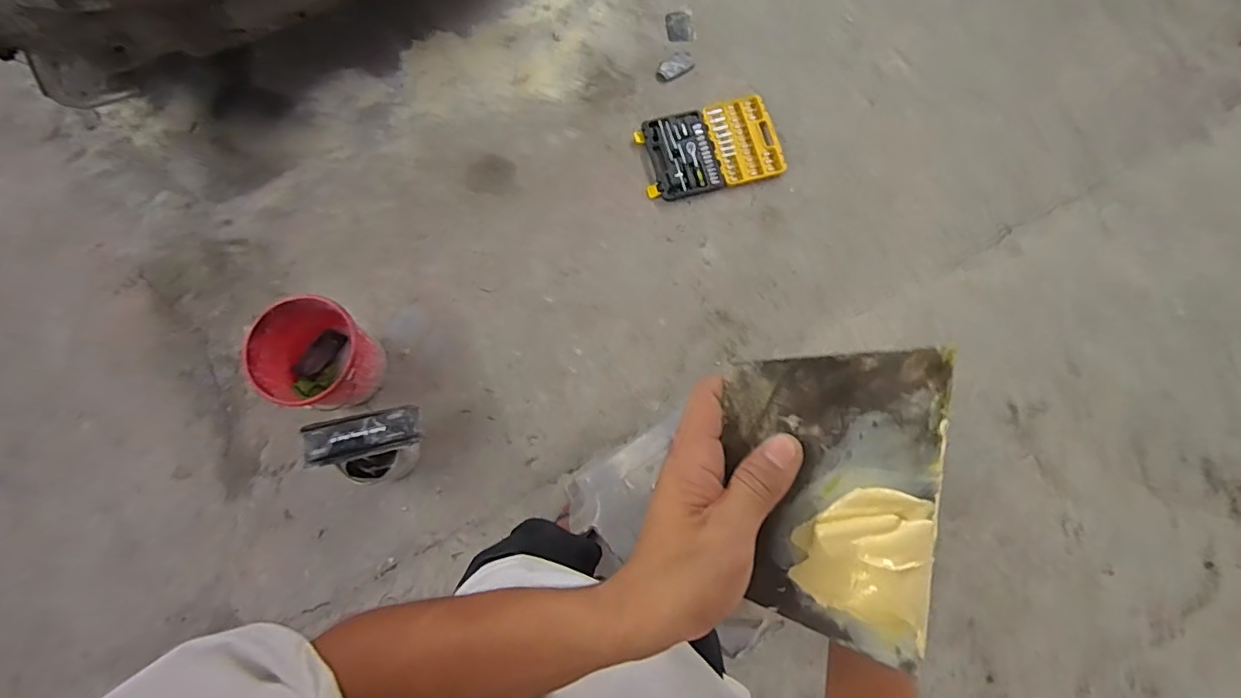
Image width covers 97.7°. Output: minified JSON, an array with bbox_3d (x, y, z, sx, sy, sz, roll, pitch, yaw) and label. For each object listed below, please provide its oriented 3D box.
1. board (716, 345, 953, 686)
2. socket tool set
[{"bbox_3d":[0.096,0.068,0.255,0.094,0.008,0.134,5,89,22],"label":"board"},{"bbox_3d":[0.269,-0.609,1.656,0.429,0.035,0.280,-16,77,-5],"label":"socket tool set"}]

